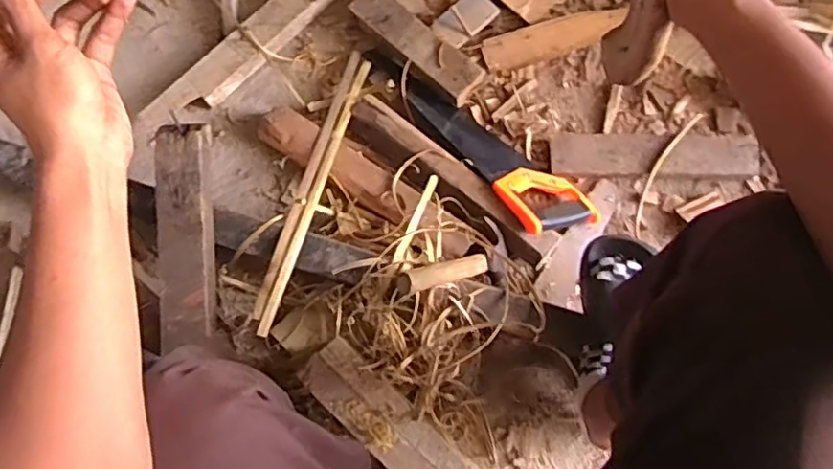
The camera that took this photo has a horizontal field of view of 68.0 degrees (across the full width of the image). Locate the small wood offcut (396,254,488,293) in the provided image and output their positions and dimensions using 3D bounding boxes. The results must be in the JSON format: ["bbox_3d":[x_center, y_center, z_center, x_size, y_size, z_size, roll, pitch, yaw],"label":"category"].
[{"bbox_3d":[0.039,0.051,0.814,0.033,0.176,0.028,-33,76,34],"label":"small wood offcut"}]

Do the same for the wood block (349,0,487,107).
[{"bbox_3d":[-0.001,-0.311,0.980,0.246,0.028,0.072,40,79,10],"label":"wood block"}]

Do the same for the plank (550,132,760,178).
[{"bbox_3d":[0.367,-0.123,0.959,0.307,0.022,0.064,2,100,8],"label":"plank"}]

